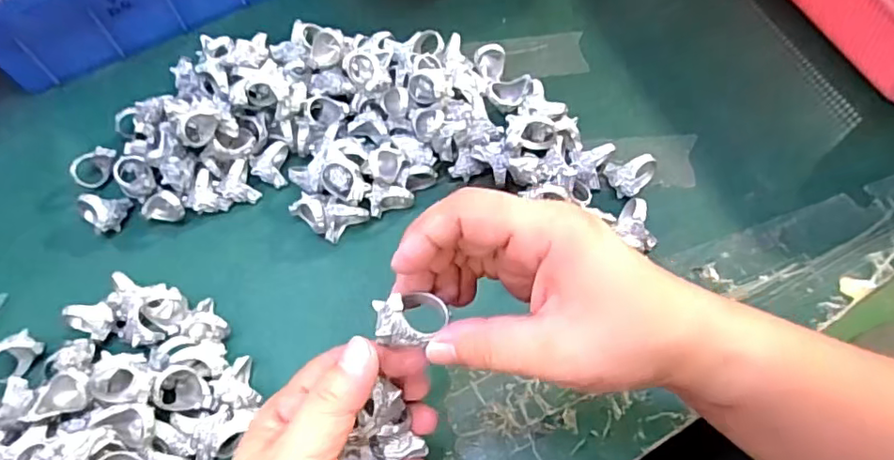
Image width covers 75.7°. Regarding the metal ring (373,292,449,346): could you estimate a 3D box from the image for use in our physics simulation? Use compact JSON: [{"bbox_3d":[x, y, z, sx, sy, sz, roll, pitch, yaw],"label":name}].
[{"bbox_3d":[-0.014,0.036,0.231,0.029,0.012,0.017,-1,63,3],"label":"metal ring"}]

